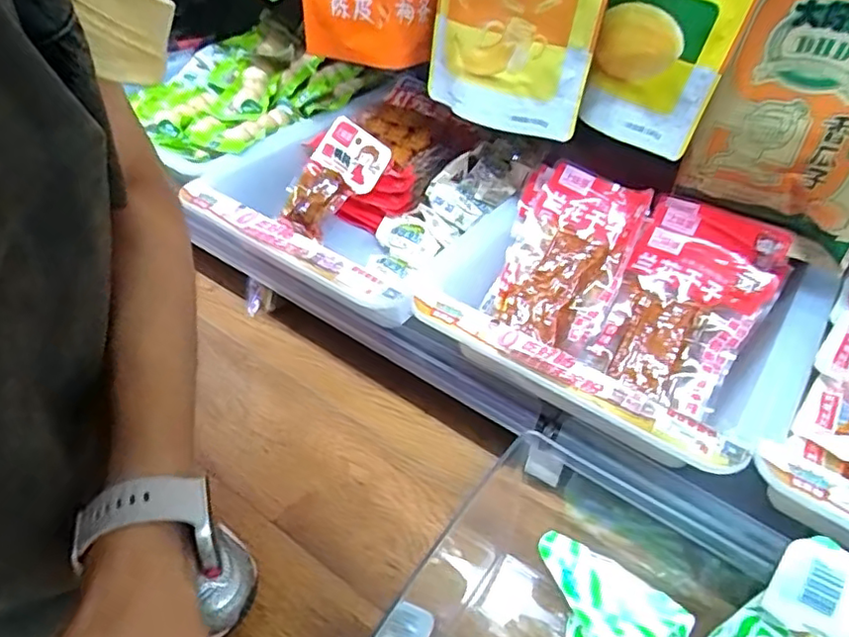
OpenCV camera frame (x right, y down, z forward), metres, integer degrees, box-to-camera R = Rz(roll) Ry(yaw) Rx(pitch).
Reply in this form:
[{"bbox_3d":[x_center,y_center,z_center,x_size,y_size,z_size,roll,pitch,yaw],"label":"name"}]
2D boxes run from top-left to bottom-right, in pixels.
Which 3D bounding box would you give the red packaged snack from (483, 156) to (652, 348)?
[{"bbox_3d":[0.109,-0.049,0.495,0.097,0.029,0.135,26,82,32],"label":"red packaged snack"}]

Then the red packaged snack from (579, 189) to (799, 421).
[{"bbox_3d":[0.198,-0.012,0.469,0.100,0.019,0.154,26,80,22],"label":"red packaged snack"}]

